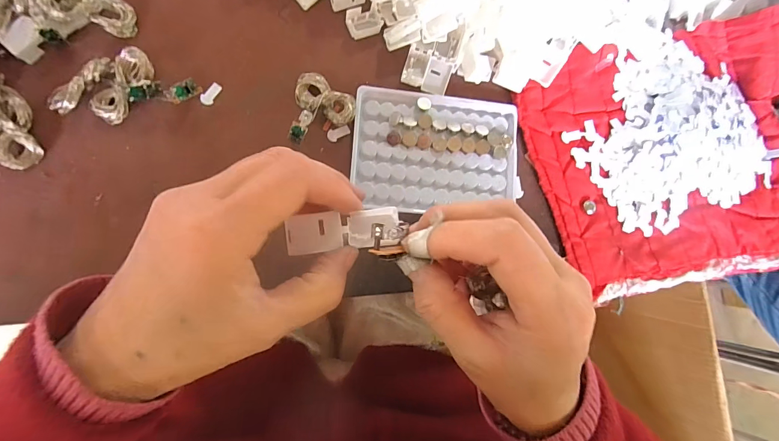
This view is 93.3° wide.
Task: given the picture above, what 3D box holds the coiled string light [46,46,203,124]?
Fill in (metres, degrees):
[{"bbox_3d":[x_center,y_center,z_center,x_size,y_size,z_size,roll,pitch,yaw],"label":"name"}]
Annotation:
[{"bbox_3d":[-0.182,-0.092,0.252,0.086,0.021,0.040,-17,87,-9],"label":"coiled string light"}]

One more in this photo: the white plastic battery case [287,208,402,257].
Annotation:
[{"bbox_3d":[-0.023,0.005,0.183,0.055,0.005,0.019,-8,88,-7],"label":"white plastic battery case"}]

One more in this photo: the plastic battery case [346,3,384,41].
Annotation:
[{"bbox_3d":[-0.020,-0.156,0.289,0.027,0.007,0.022,-20,88,-9],"label":"plastic battery case"}]

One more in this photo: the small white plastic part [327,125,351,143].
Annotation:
[{"bbox_3d":[-0.038,-0.067,0.280,0.017,0.004,0.009,-19,88,-9],"label":"small white plastic part"}]

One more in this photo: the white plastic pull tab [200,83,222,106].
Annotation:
[{"bbox_3d":[-0.131,-0.093,0.269,0.009,0.004,0.018,31,84,-5],"label":"white plastic pull tab"}]

